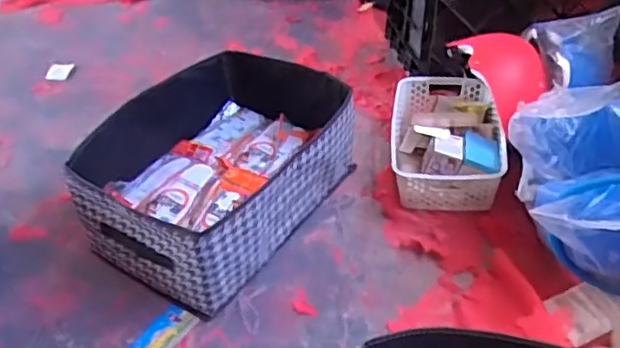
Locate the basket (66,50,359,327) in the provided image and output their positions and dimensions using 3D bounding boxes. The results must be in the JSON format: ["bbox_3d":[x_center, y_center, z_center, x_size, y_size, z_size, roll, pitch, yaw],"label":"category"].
[{"bbox_3d":[-0.150,-0.010,1.096,0.320,0.192,0.443,23,50,26],"label":"basket"}]

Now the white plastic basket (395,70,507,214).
[{"bbox_3d":[0.256,-0.074,1.185,0.193,0.104,0.311,3,44,8],"label":"white plastic basket"}]

